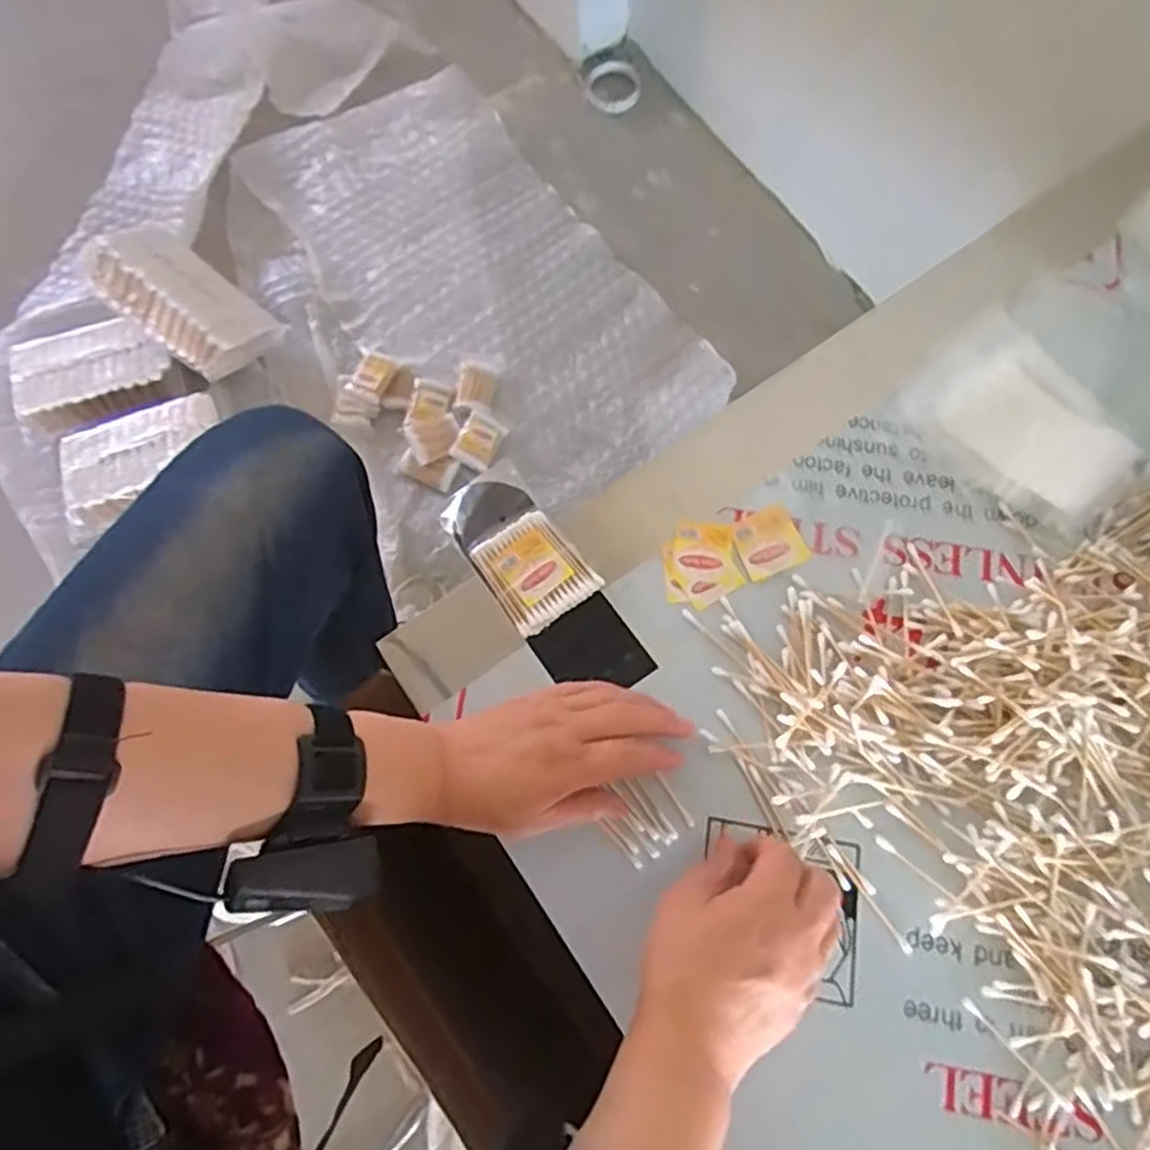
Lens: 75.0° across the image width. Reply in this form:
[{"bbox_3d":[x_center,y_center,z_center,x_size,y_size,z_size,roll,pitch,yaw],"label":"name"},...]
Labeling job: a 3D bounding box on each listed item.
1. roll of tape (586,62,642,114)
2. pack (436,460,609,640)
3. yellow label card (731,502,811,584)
[{"bbox_3d":[0.061,-0.782,1.199,0.089,0.014,0.091,-1,73,2],"label":"roll of tape"},{"bbox_3d":[-0.042,-0.022,0.518,0.063,0.009,0.121,-35,75,-8],"label":"pack"},{"bbox_3d":[0.133,-0.023,0.516,0.045,0.004,0.045,-24,74,-5],"label":"yellow label card"}]

